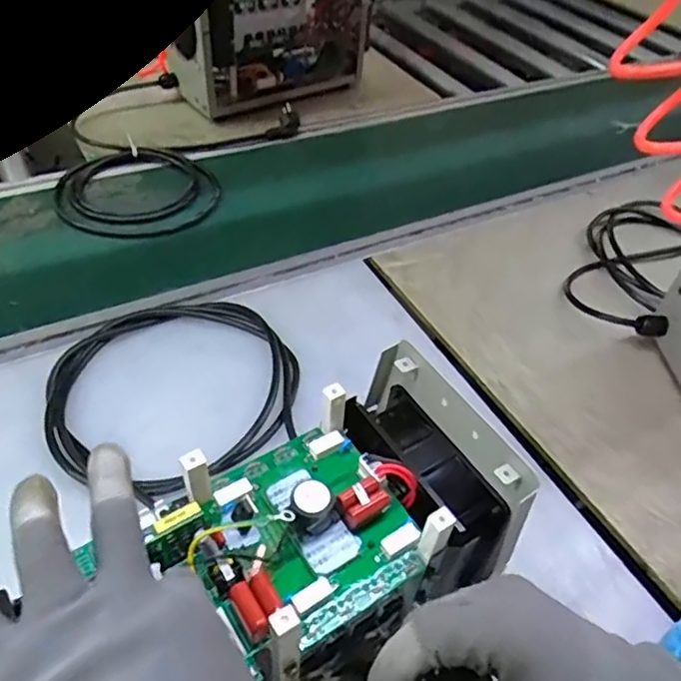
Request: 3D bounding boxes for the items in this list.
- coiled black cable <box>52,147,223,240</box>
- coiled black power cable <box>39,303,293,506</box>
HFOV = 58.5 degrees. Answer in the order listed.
[{"bbox_3d":[-0.303,-0.226,0.908,0.229,0.018,0.226,4,45,-4],"label":"coiled black cable"},{"bbox_3d":[-0.180,0.045,0.657,0.258,0.022,0.233,-21,51,-26],"label":"coiled black power cable"}]

